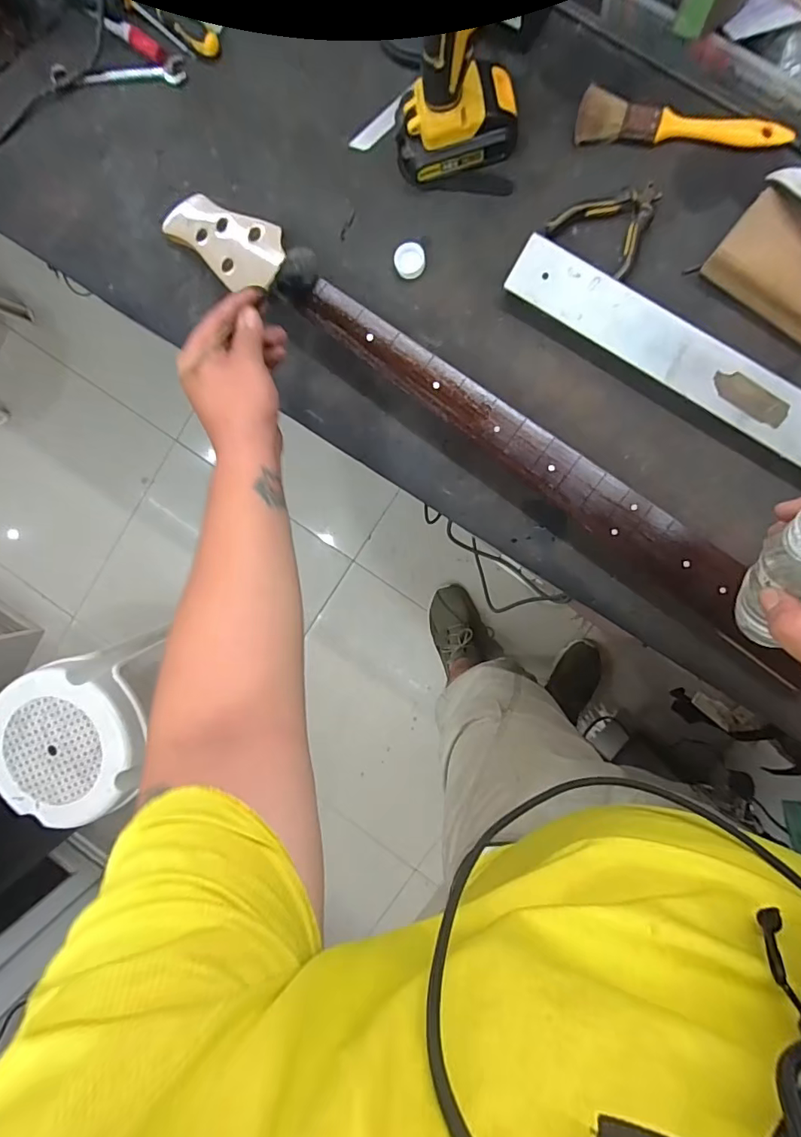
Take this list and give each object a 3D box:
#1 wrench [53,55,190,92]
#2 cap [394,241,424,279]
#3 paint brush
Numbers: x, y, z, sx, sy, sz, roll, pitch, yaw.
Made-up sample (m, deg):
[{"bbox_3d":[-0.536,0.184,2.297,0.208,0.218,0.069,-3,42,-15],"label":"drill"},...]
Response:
[{"bbox_3d":[-0.313,-0.548,0.550,0.152,0.015,0.028,0,93,9],"label":"wrench"},{"bbox_3d":[0.010,-0.319,0.511,0.030,0.011,0.031,0,93,9],"label":"cap"},{"bbox_3d":[0.265,-0.420,0.465,0.192,0.030,0.036,8,94,9],"label":"paint brush"}]

